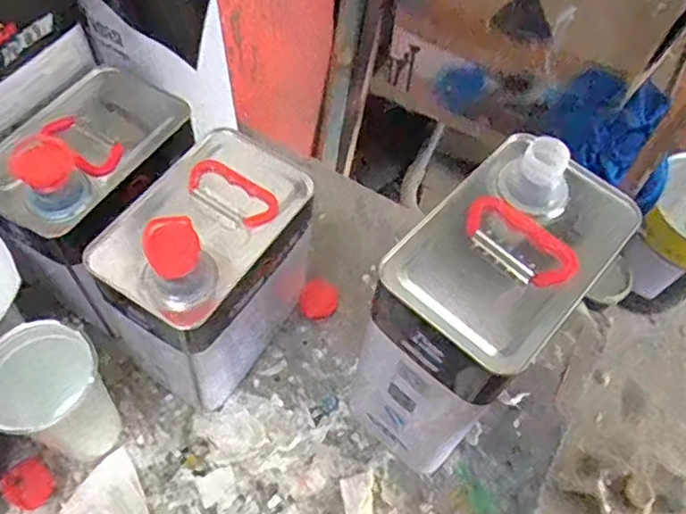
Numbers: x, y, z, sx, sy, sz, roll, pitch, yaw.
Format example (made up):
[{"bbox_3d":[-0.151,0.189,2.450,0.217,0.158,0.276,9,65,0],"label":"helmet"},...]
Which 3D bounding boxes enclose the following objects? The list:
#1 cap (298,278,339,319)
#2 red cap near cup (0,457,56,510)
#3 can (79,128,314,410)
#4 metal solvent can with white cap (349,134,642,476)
[{"bbox_3d":[-0.025,0.042,0.639,0.039,0.015,0.039,1,59,-2],"label":"cap"},{"bbox_3d":[-0.270,0.197,0.532,0.040,0.015,0.041,35,29,19],"label":"red cap near cup"},{"bbox_3d":[-0.111,0.009,0.534,0.115,0.229,0.175,34,63,16],"label":"can"},{"bbox_3d":[0.104,0.049,0.500,0.121,0.270,0.171,39,65,19],"label":"metal solvent can with white cap"}]

